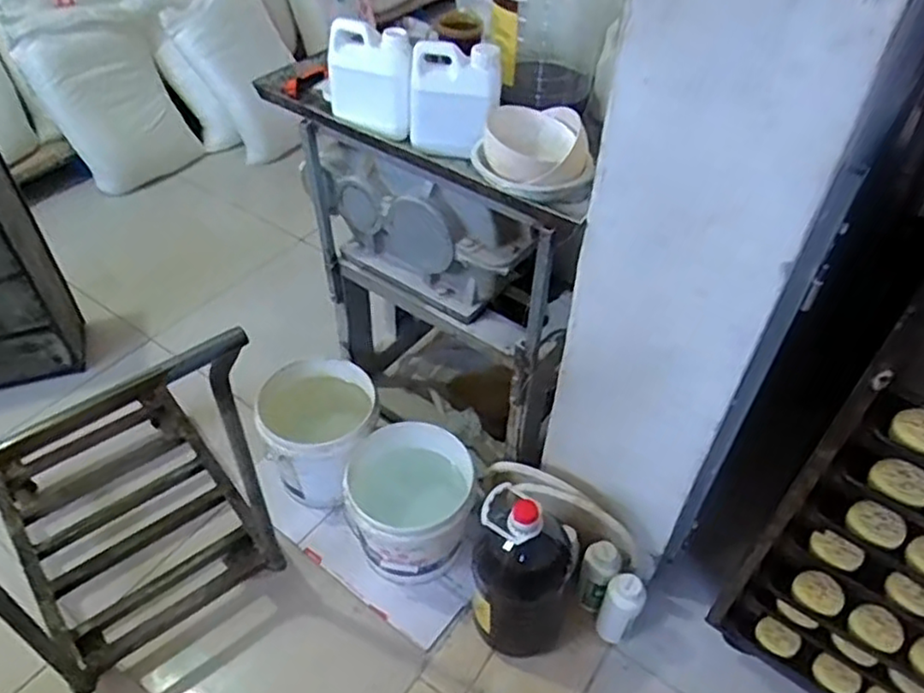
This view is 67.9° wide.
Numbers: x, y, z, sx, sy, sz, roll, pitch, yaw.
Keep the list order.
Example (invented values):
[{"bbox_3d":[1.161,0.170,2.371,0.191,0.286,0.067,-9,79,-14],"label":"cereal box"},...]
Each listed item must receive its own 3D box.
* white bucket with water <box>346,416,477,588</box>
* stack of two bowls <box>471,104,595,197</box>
[{"bbox_3d":[-0.120,0.345,1.468,0.244,0.270,0.249,2,45,-2],"label":"white bucket with water"},{"bbox_3d":[0.112,-0.305,1.055,0.178,0.082,0.162,7,45,4],"label":"stack of two bowls"}]

